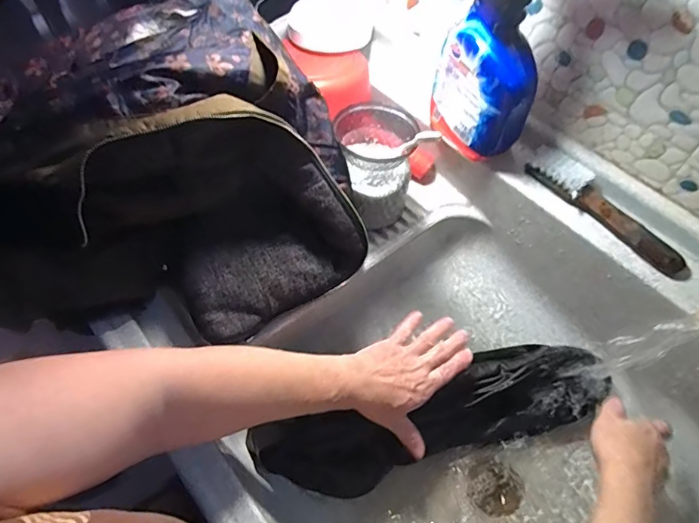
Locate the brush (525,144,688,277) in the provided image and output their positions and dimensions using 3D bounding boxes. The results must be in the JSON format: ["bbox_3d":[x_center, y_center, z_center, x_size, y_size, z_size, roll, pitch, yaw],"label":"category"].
[{"bbox_3d":[0.295,-0.063,0.529,0.042,0.032,0.201,-36,64,-21],"label":"brush"}]

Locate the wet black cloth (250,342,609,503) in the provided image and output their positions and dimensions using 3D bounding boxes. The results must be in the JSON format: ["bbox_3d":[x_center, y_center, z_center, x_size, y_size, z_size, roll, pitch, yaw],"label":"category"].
[{"bbox_3d":[0.108,0.194,0.549,0.439,0.113,0.081,-13,17,-11],"label":"wet black cloth"}]

